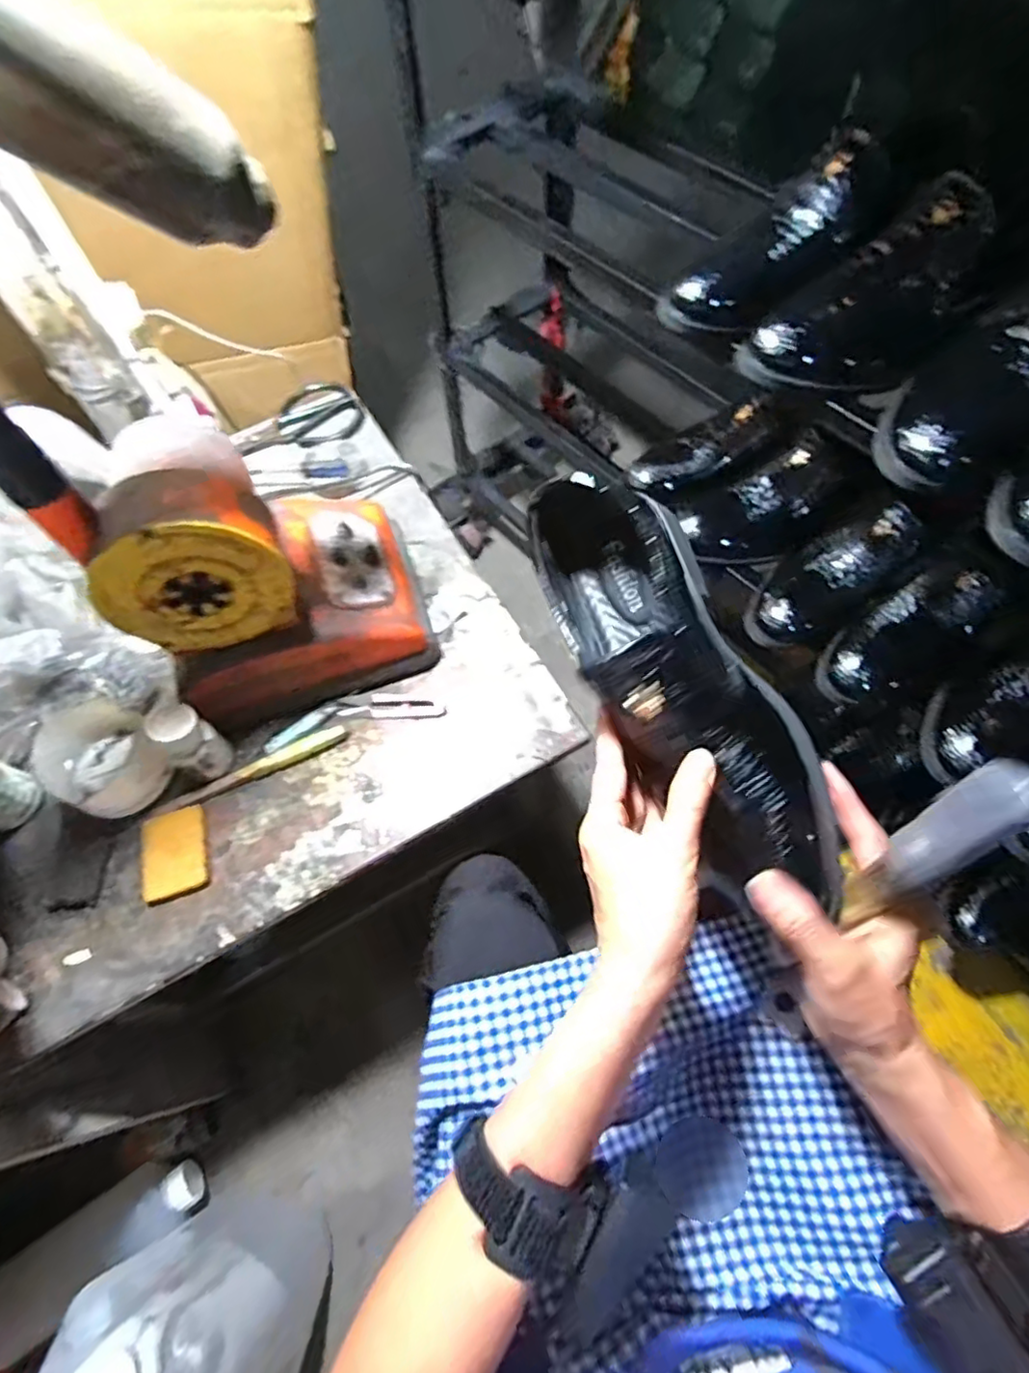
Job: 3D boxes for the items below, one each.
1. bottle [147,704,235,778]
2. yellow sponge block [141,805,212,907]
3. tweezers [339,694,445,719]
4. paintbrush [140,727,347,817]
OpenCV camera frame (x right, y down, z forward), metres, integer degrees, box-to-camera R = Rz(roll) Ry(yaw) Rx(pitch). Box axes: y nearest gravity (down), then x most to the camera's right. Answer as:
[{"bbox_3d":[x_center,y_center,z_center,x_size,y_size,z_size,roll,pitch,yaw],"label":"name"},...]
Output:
[{"bbox_3d":[-0.277,0.047,0.525,0.035,0.076,0.040,-34,68,-14],"label":"bottle"},{"bbox_3d":[-0.289,0.143,0.519,0.052,0.008,0.072,-15,64,-6],"label":"yellow sponge block"},{"bbox_3d":[-0.116,0.020,0.585,0.097,0.004,0.025,2,64,2],"label":"tweezers"},{"bbox_3d":[-0.239,0.079,0.551,0.176,0.009,0.019,-27,66,-12],"label":"paintbrush"}]

